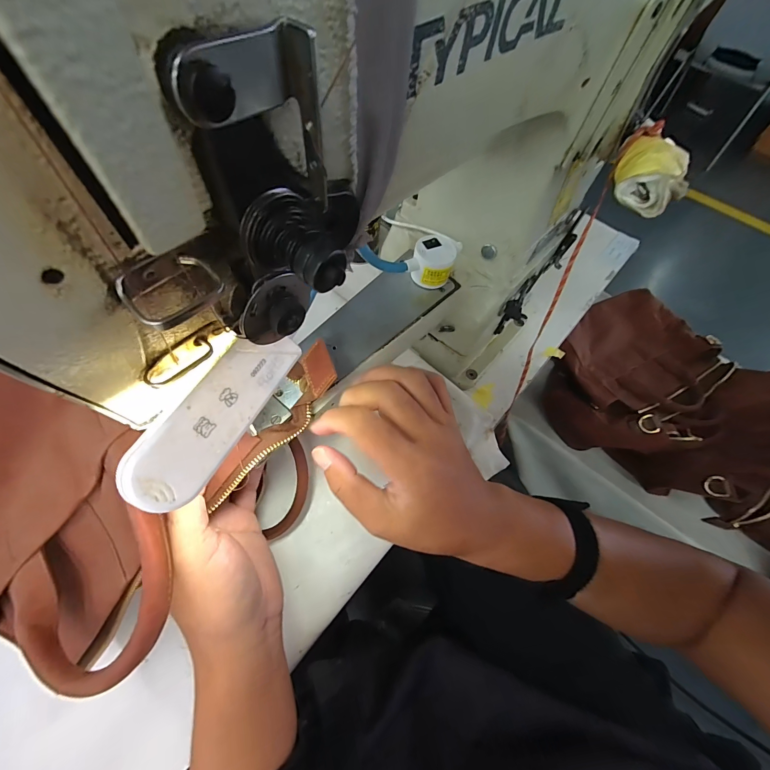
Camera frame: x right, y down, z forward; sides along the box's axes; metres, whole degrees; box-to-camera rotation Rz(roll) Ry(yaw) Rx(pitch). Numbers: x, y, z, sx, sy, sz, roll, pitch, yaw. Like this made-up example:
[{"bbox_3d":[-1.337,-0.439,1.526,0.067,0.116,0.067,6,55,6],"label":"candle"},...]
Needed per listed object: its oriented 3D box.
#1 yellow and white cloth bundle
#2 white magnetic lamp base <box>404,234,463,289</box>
[{"bbox_3d":[0.171,-0.137,0.216,0.043,0.028,0.045,30,65,12],"label":"yellow and white cloth bundle"},{"bbox_3d":[0.043,-0.108,0.305,0.035,0.030,0.044,28,64,11],"label":"white magnetic lamp base"}]

